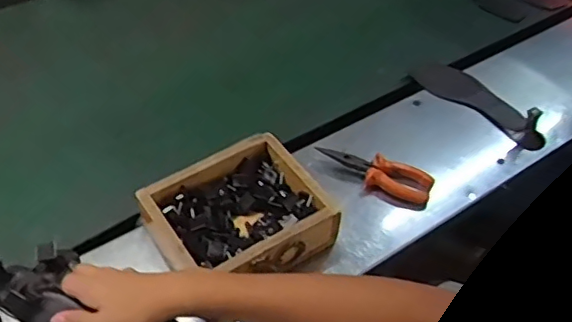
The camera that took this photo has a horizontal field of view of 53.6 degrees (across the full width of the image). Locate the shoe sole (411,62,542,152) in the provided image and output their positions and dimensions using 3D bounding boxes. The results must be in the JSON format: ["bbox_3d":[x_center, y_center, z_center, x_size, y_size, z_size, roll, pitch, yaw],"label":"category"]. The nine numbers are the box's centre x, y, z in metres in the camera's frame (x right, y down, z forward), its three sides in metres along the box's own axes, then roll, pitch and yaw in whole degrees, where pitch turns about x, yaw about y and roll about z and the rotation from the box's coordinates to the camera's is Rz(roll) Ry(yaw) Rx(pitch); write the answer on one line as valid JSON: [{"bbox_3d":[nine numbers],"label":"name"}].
[{"bbox_3d":[0.298,-0.104,0.864,0.227,0.042,0.082,35,54,27],"label":"shoe sole"}]

